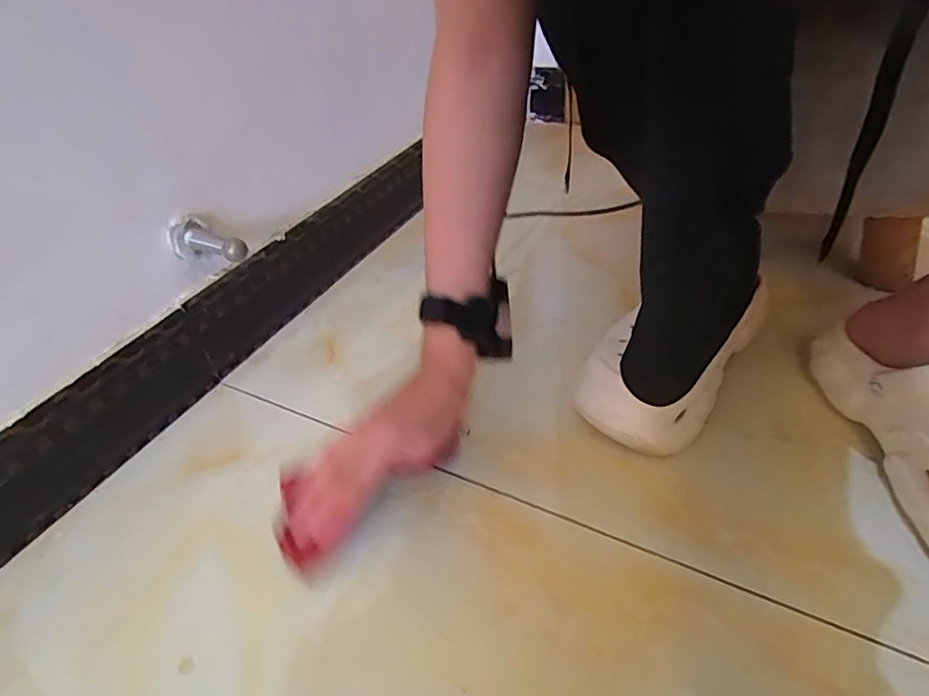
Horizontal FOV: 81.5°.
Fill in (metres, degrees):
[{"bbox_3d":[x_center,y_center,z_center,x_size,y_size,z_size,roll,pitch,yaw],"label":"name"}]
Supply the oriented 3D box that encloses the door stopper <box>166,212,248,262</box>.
[{"bbox_3d":[-0.228,-0.092,0.475,0.066,0.039,0.041,26,51,32],"label":"door stopper"}]

